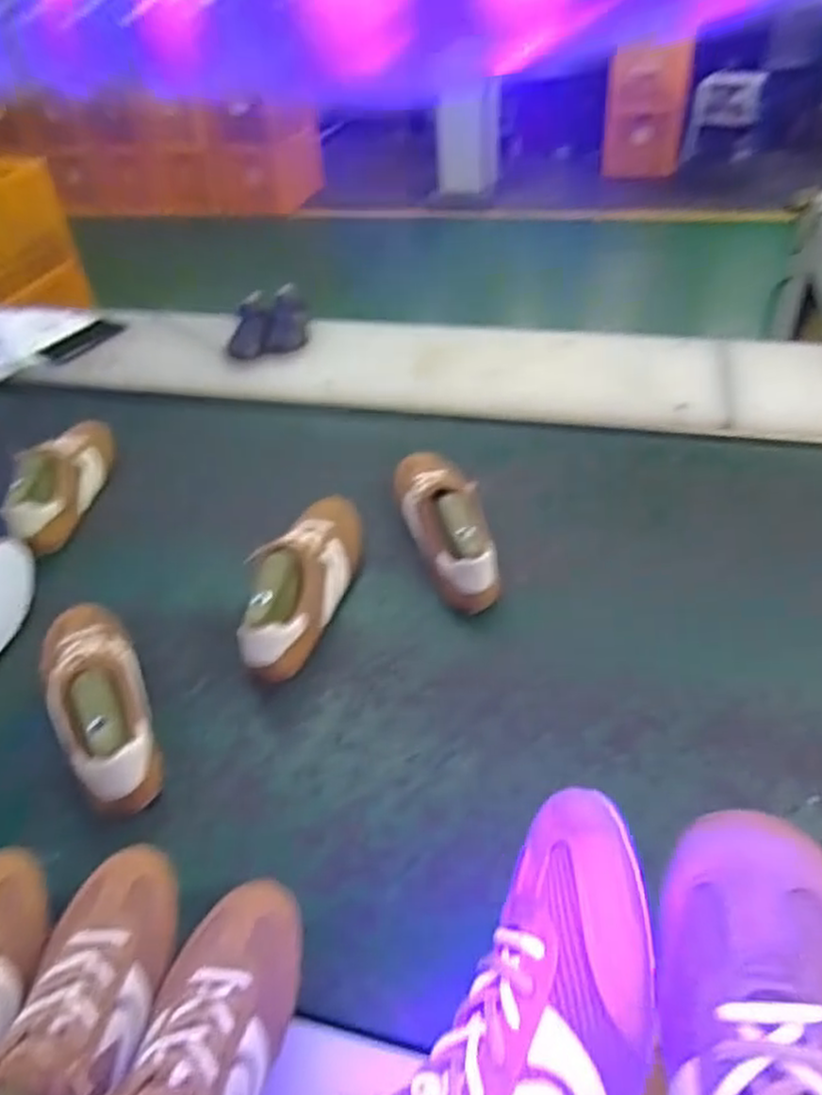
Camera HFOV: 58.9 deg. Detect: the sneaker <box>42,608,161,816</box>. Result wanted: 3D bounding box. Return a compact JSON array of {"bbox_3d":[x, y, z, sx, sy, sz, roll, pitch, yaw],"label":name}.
[{"bbox_3d":[-0.331,0.151,0.760,0.093,0.089,0.266,-25,46,-20],"label":"sneaker"}]

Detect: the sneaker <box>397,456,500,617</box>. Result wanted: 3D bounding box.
[{"bbox_3d":[0.039,-0.047,0.928,0.089,0.099,0.282,-11,43,-5],"label":"sneaker"}]

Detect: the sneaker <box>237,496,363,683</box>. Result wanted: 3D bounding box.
[{"bbox_3d":[-0.129,0.025,0.870,0.086,0.091,0.285,8,45,15],"label":"sneaker"}]

